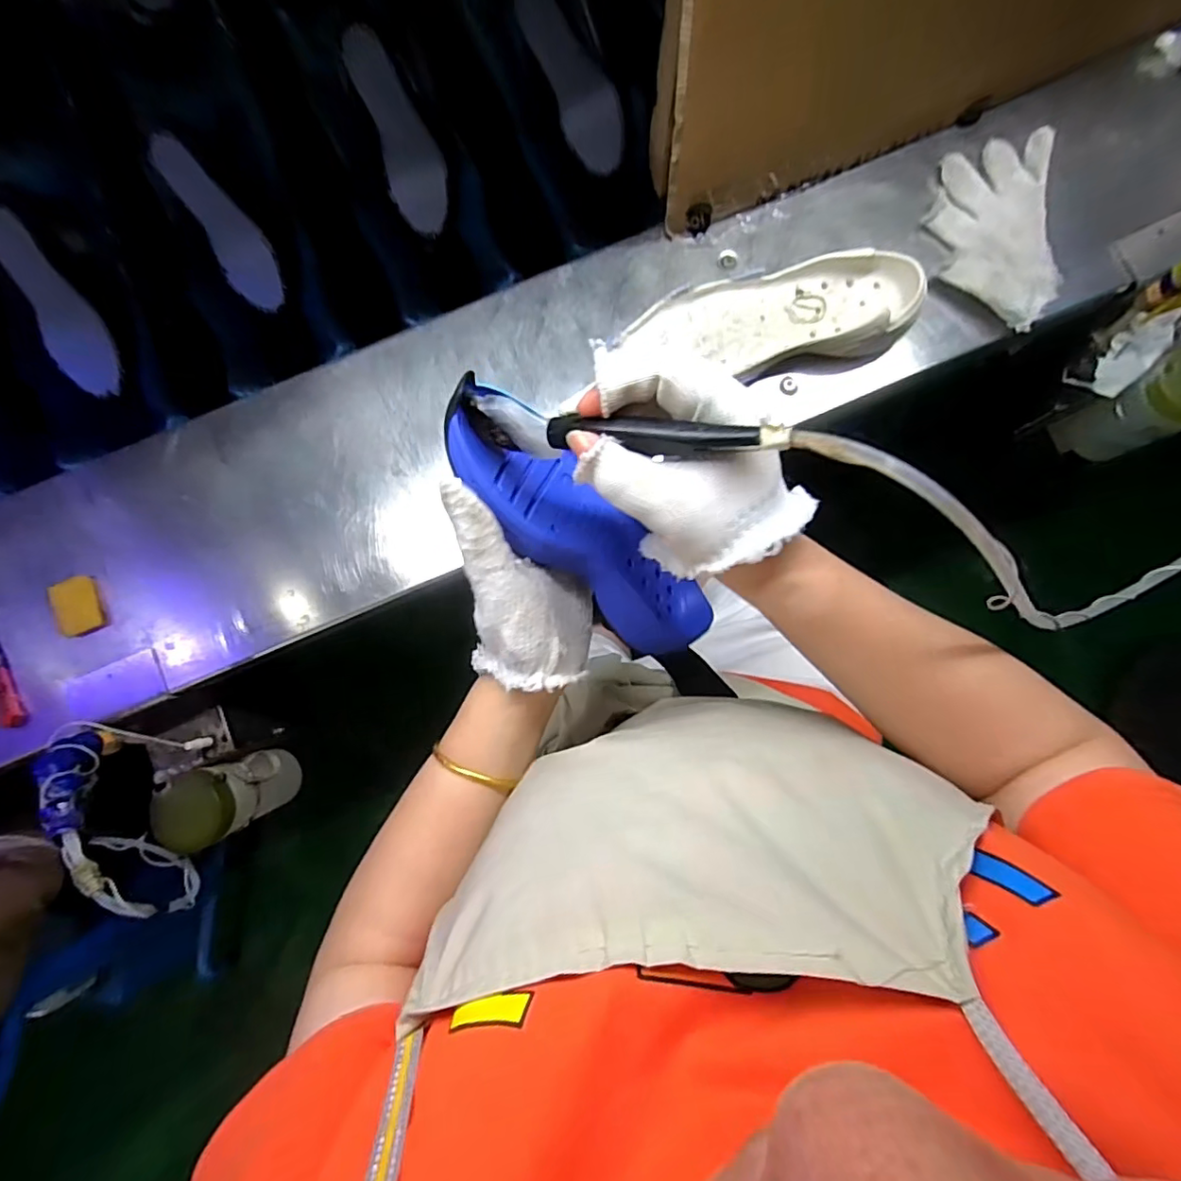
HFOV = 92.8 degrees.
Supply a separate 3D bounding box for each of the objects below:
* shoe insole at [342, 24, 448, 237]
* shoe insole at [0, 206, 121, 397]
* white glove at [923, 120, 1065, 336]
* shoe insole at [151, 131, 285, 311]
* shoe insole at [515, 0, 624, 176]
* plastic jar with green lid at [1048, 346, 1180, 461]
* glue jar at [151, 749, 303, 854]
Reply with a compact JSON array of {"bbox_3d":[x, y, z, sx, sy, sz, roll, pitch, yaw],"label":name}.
[{"bbox_3d":[-0.193,-0.469,0.577,0.059,0.005,0.179,-20,106,-10],"label":"shoe insole"},{"bbox_3d":[-0.539,-0.288,0.566,0.055,0.014,0.175,-22,110,0],"label":"shoe insole"},{"bbox_3d":[0.371,-0.334,0.519,0.100,0.031,0.183,6,82,4],"label":"white glove"},{"bbox_3d":[-0.380,-0.376,0.579,0.053,0.014,0.178,-34,101,-2],"label":"shoe insole"},{"bbox_3d":[-0.020,-0.528,0.577,0.057,0.017,0.180,-30,102,-1],"label":"shoe insole"},{"bbox_3d":[0.608,-0.200,0.616,0.100,0.145,0.072,-28,81,-1],"label":"plastic jar with green lid"},{"bbox_3d":[-0.385,0.223,0.606,0.080,0.140,0.076,-19,81,1],"label":"glue jar"}]

